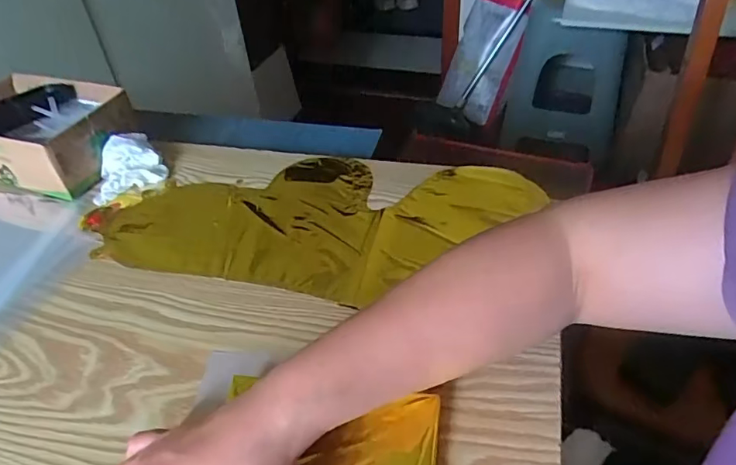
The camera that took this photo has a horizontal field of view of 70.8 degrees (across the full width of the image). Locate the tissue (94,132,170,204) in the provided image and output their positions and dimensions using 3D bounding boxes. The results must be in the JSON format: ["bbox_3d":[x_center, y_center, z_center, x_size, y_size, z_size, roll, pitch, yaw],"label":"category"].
[{"bbox_3d":[-0.270,-0.077,0.569,0.076,0.036,0.070,-24,44,-20],"label":"tissue"}]

